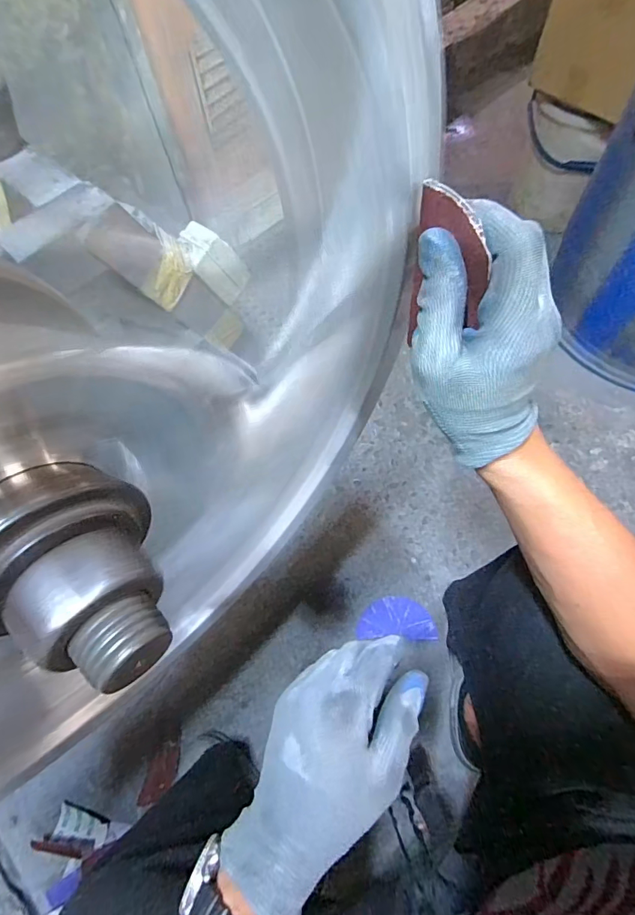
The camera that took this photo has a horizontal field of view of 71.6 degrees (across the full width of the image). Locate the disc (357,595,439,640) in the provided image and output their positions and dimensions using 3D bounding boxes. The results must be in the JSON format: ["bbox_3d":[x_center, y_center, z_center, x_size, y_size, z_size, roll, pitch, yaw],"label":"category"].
[{"bbox_3d":[0.147,0.298,0.819,0.140,0.008,0.074,-2,58,11],"label":"disc"}]

